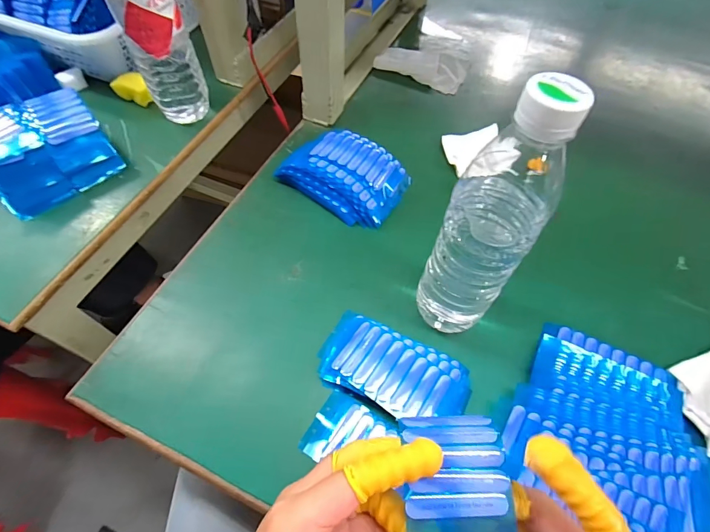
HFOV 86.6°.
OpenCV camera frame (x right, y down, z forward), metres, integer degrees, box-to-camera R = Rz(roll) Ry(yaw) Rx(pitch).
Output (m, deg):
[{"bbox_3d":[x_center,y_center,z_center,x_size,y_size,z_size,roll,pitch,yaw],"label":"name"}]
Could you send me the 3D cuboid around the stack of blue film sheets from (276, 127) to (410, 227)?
[{"bbox_3d":[-0.010,-0.111,0.436,0.137,0.045,0.099,33,62,16],"label":"stack of blue film sheets"}]

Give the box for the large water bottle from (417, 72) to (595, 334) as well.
[{"bbox_3d":[0.093,-0.018,0.276,0.063,0.233,0.061,26,61,14],"label":"large water bottle"}]

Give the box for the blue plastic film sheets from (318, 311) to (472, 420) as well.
[{"bbox_3d":[0.034,0.091,0.321,0.124,0.028,0.065,22,59,10],"label":"blue plastic film sheets"}]

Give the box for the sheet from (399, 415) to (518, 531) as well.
[{"bbox_3d":[0.053,0.120,0.198,0.051,0.022,0.078,0,58,-3],"label":"sheet"}]

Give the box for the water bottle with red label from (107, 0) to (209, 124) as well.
[{"bbox_3d":[-0.226,-0.269,0.425,0.066,0.226,0.060,-22,62,-16],"label":"water bottle with red label"}]

